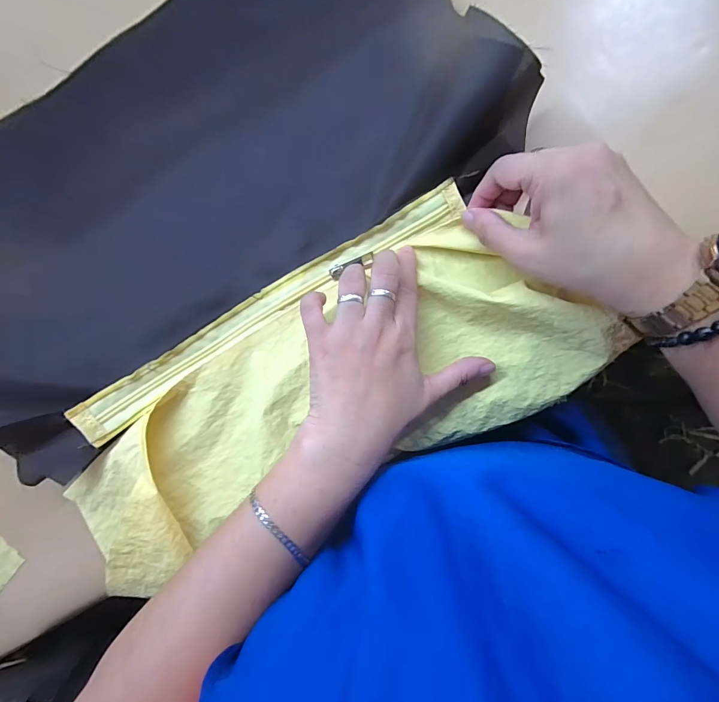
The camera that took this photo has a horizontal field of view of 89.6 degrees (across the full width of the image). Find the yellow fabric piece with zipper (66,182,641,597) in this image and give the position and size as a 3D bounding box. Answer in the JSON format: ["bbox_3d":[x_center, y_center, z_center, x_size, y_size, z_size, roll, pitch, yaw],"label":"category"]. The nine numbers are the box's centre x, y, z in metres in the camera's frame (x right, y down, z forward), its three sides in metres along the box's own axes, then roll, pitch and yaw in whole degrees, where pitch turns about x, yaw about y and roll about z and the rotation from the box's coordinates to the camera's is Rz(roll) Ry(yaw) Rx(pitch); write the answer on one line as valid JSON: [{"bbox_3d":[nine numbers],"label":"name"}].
[{"bbox_3d":[-0.036,0.026,0.278,0.416,0.041,0.192,-21,83,4],"label":"yellow fabric piece with zipper"}]

